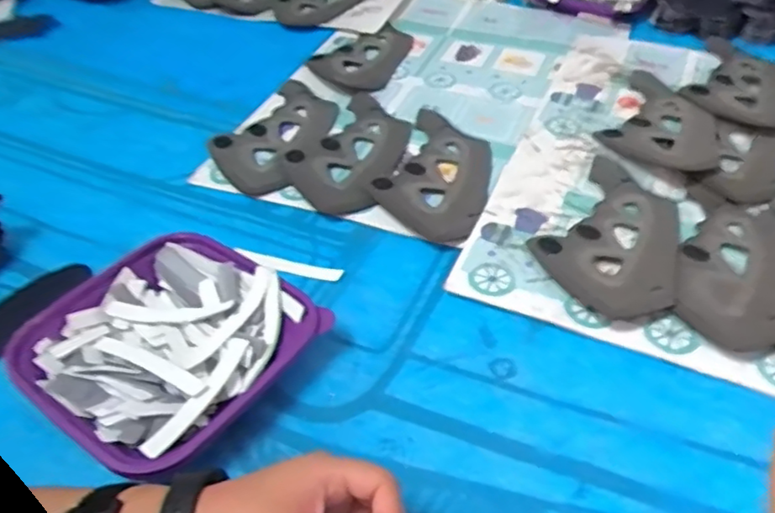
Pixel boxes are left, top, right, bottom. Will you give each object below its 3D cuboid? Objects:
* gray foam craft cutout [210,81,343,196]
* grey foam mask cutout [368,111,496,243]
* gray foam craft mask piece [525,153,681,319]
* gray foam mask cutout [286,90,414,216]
[{"bbox_3d":[-0.121,-0.143,0.725,0.104,0.009,0.201,12,42,13],"label":"gray foam craft cutout"},{"bbox_3d":[0.057,-0.090,0.666,0.112,0.010,0.196,15,43,16],"label":"grey foam mask cutout"},{"bbox_3d":[0.212,-0.023,0.589,0.118,0.010,0.195,22,45,22],"label":"gray foam craft mask piece"},{"bbox_3d":[-0.035,-0.119,0.697,0.109,0.008,0.206,12,42,12],"label":"gray foam mask cutout"}]

